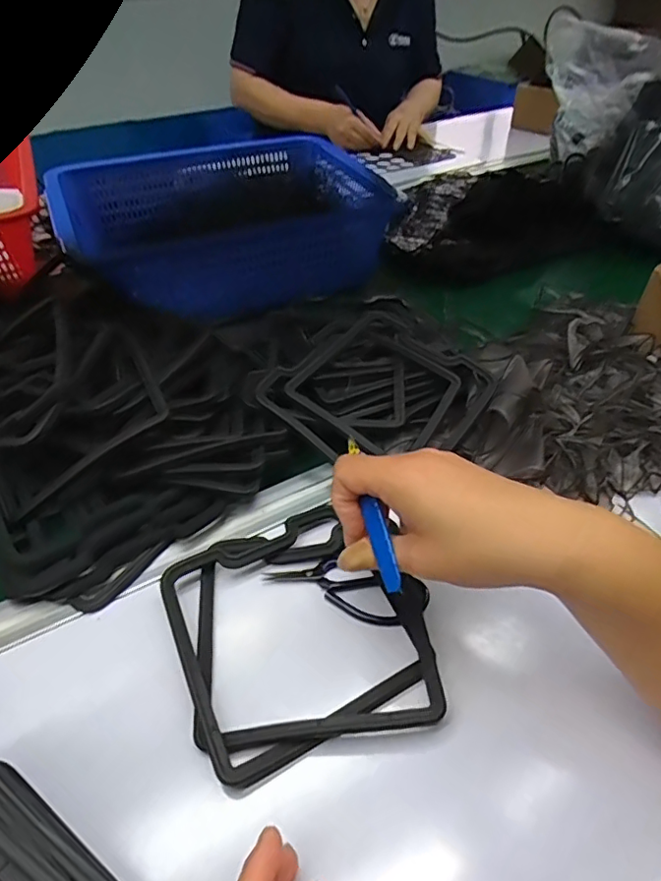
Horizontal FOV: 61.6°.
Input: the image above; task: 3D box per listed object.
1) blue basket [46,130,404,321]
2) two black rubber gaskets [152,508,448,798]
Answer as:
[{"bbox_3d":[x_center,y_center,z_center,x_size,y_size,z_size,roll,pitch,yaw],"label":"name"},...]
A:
[{"bbox_3d":[-0.140,-0.286,0.742,0.397,0.114,0.300,-21,47,-20],"label":"blue basket"},{"bbox_3d":[-0.021,0.125,0.369,0.154,0.029,0.167,-17,48,-15],"label":"two black rubber gaskets"}]

